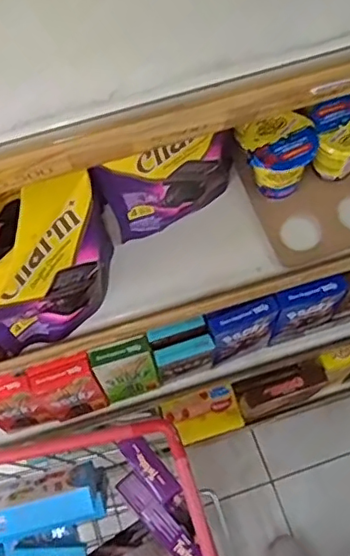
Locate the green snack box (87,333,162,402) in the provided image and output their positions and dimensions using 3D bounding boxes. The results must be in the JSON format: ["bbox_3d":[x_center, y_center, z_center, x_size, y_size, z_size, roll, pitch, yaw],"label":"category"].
[{"bbox_3d":[-0.064,0.123,0.777,0.079,0.158,0.031,-19,67,-5],"label":"green snack box"}]

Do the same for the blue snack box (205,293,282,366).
[{"bbox_3d":[0.092,0.073,0.778,0.091,0.162,0.027,-17,67,-5],"label":"blue snack box"}]

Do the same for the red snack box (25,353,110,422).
[{"bbox_3d":[-0.139,0.148,0.769,0.080,0.144,0.038,-15,66,-4],"label":"red snack box"}]

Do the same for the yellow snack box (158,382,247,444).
[{"bbox_3d":[0.055,0.264,1.147,0.142,0.045,0.092,-16,91,2],"label":"yellow snack box"}]

